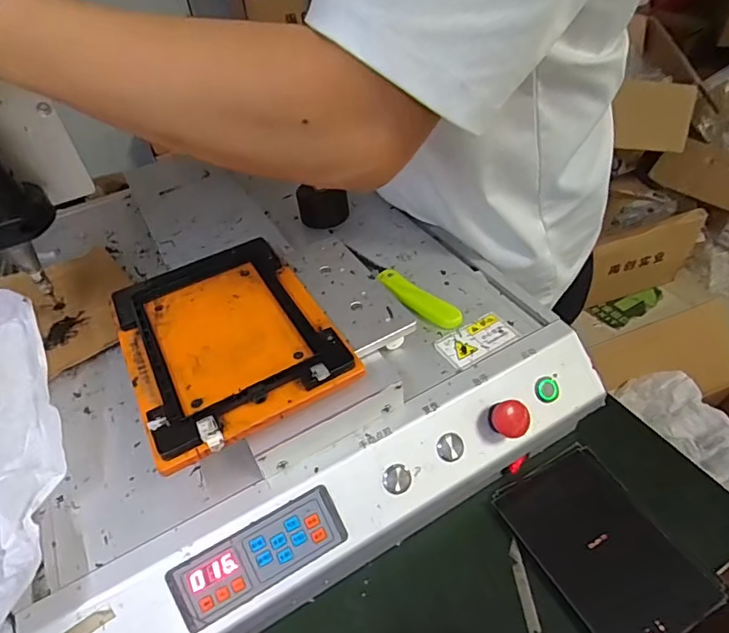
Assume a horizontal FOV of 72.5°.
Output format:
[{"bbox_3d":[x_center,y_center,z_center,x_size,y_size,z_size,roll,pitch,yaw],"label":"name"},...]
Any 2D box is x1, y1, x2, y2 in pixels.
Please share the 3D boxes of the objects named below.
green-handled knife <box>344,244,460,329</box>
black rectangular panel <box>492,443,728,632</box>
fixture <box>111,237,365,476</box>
[{"bbox_3d":[0.031,-0.031,0.484,0.030,0.011,0.152,-36,51,-27],"label":"green-handled knife"},{"bbox_3d":[0.195,0.184,0.409,0.099,0.012,0.151,-31,49,-11],"label":"black rectangular panel"},{"bbox_3d":[-0.111,0.012,0.398,0.149,0.013,0.192,-24,47,-17],"label":"fixture"}]

